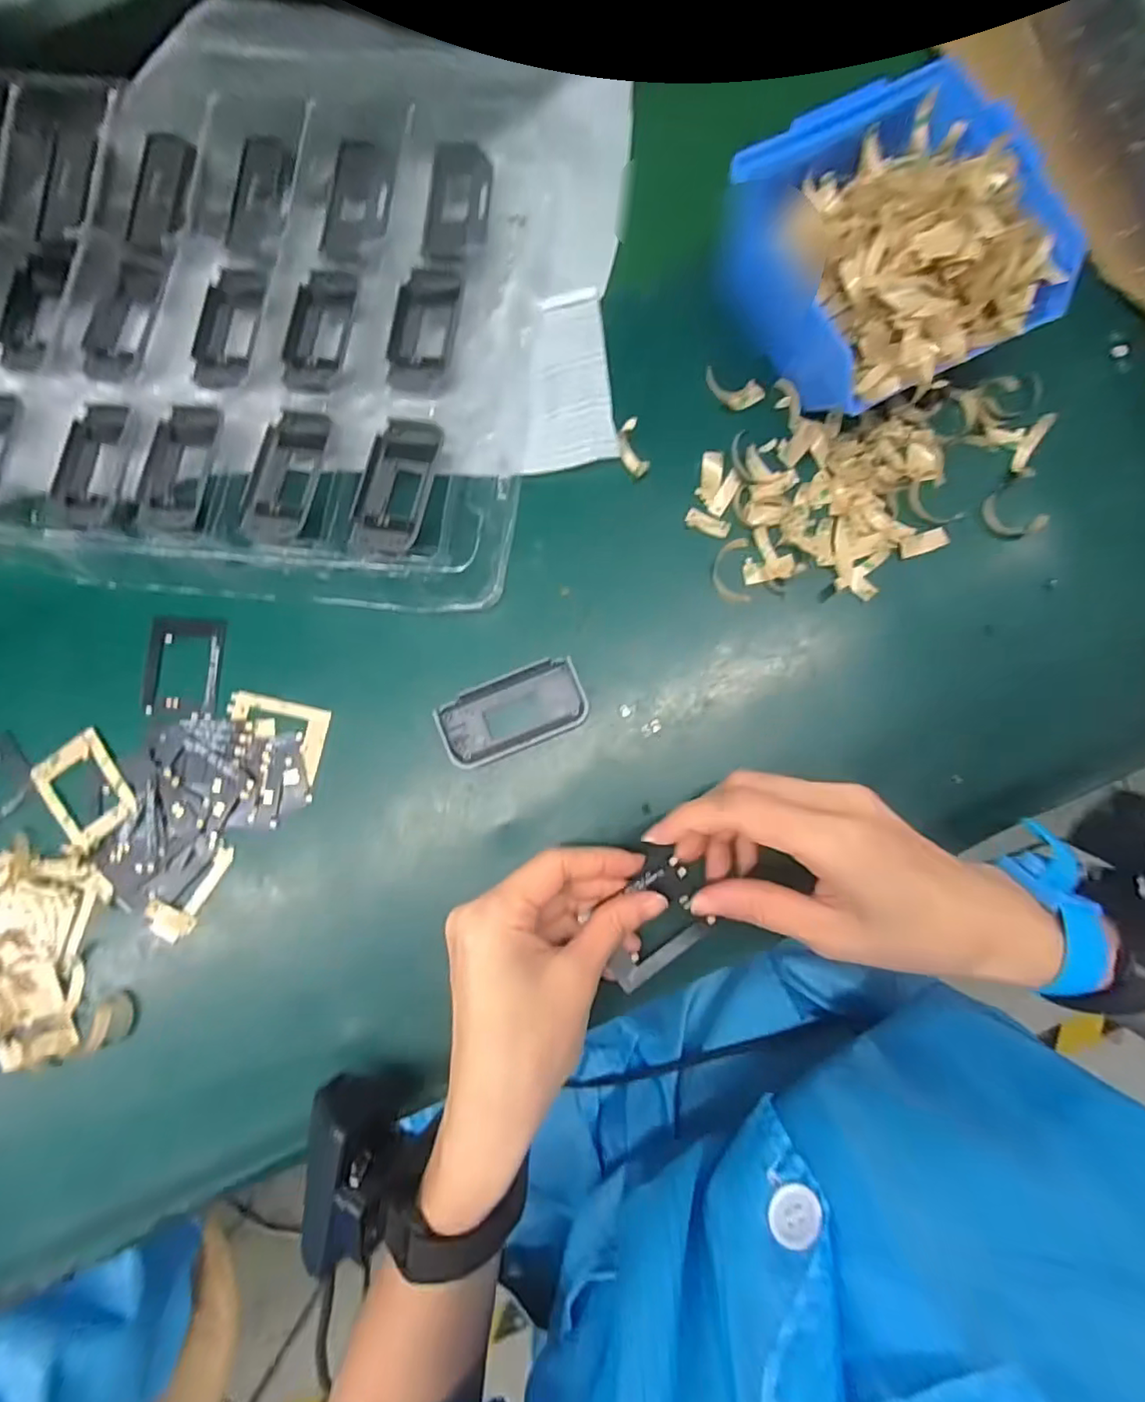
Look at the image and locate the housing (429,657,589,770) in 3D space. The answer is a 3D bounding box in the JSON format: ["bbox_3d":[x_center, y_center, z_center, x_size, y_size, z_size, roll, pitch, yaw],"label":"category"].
[{"bbox_3d":[-0.031,0.006,0.312,0.076,0.010,0.037,-23,80,-1],"label":"housing"}]

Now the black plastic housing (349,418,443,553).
[{"bbox_3d":[-0.091,-0.112,0.310,0.036,0.009,0.073,10,81,4],"label":"black plastic housing"}]

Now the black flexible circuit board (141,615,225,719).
[{"bbox_3d":[-0.210,-0.017,0.323,0.041,0.004,0.055,5,81,3],"label":"black flexible circuit board"}]

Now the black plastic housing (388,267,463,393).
[{"bbox_3d":[-0.083,-0.208,0.335,0.036,0.007,0.074,8,81,4],"label":"black plastic housing"}]

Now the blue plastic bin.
[{"bbox_3d":[0.157,-0.220,0.304,0.128,0.067,0.131,-27,80,-2],"label":"blue plastic bin"}]

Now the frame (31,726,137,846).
[{"bbox_3d":[-0.257,0.046,0.315,0.039,0.004,0.054,-35,81,-4],"label":"frame"}]

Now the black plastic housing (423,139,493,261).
[{"bbox_3d":[-0.065,-0.289,0.348,0.036,0.015,0.082,4,81,3],"label":"black plastic housing"}]

